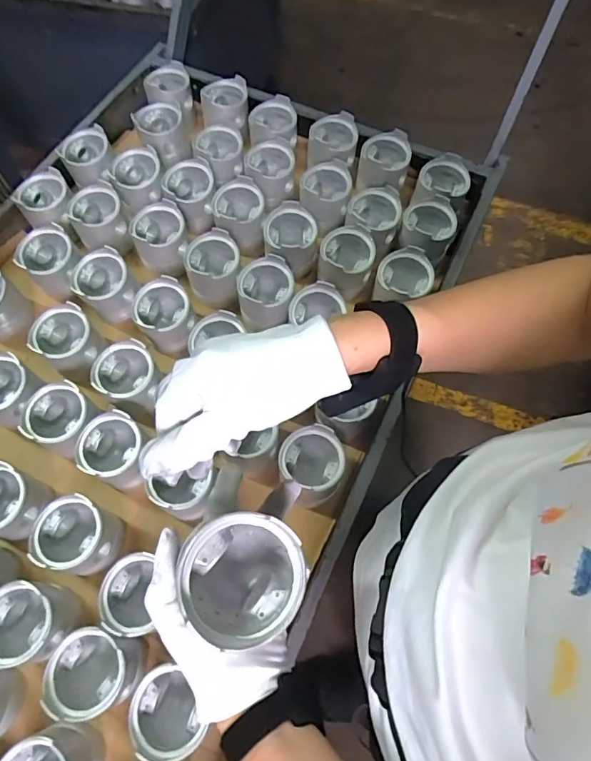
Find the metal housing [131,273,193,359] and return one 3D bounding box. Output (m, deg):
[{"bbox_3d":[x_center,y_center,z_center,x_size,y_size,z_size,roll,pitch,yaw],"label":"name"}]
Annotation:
[{"bbox_3d":[-0.197,-0.095,0.733,0.079,0.082,0.083,0,65,0],"label":"metal housing"}]

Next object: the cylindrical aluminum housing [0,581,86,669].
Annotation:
[{"bbox_3d":[-0.315,0.289,0.572,0.091,0.081,0.086,0,65,0],"label":"cylindrical aluminum housing"}]

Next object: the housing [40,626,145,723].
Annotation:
[{"bbox_3d":[-0.222,0.330,0.548,0.090,0.082,0.083,0,65,0],"label":"housing"}]

